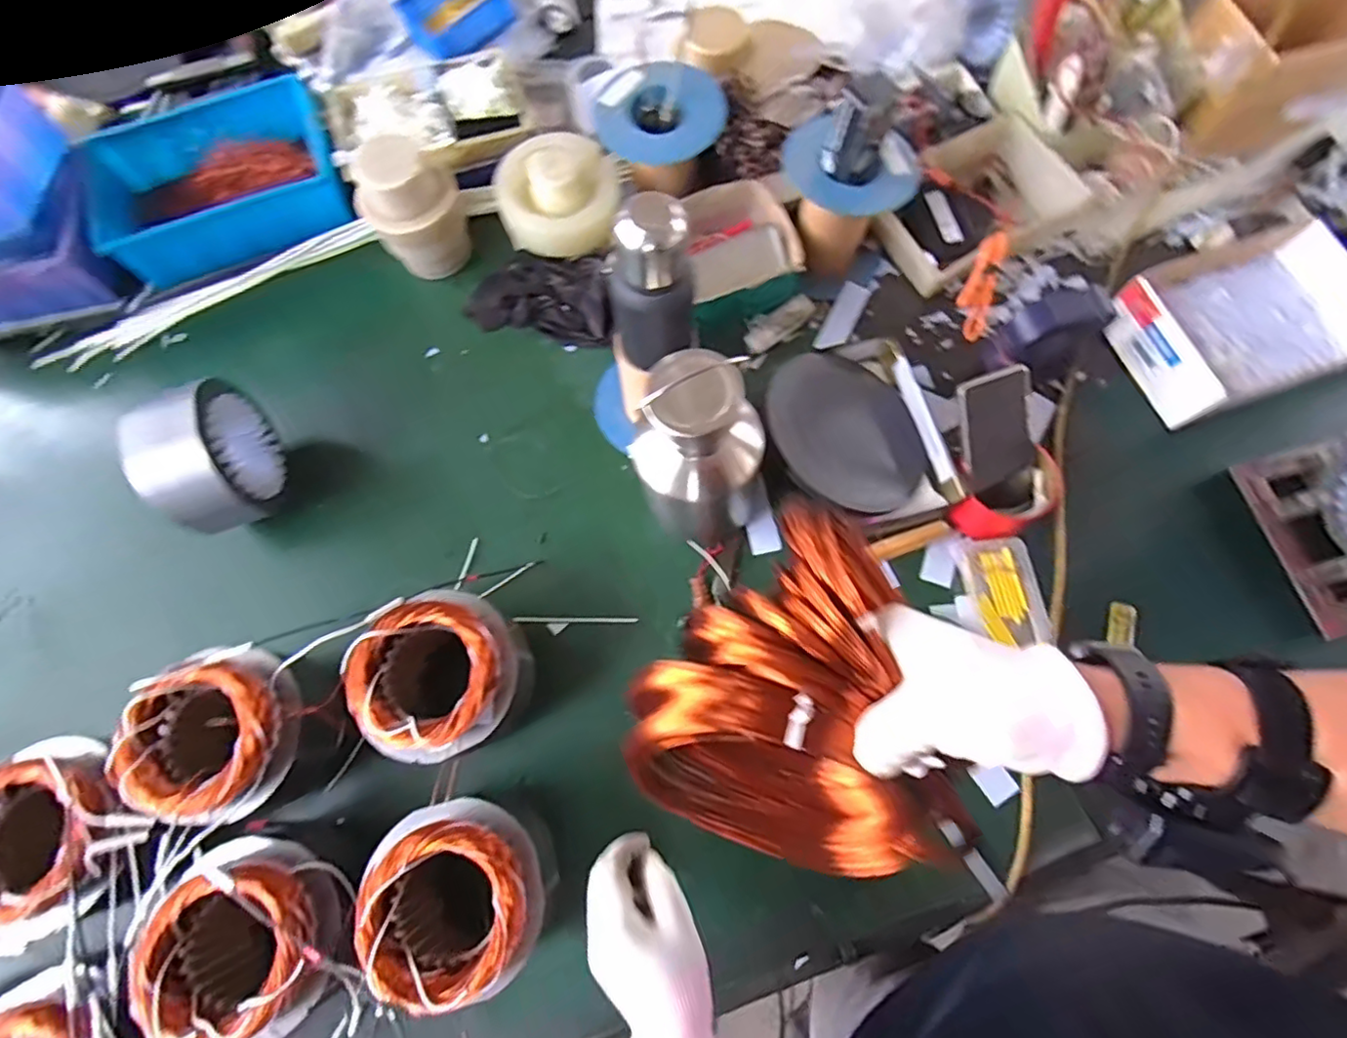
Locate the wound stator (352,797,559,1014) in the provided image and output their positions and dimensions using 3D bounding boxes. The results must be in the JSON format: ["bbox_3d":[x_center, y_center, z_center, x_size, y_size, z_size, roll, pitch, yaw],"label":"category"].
[{"bbox_3d":[-0.176,0.322,0.544,0.131,0.152,0.134,0,73,1],"label":"wound stator"}]

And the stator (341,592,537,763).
[{"bbox_3d":[-0.213,0.156,0.596,0.135,0.145,0.133,0,73,1],"label":"stator"}]

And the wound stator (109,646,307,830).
[{"bbox_3d":[-0.411,0.196,0.557,0.135,0.095,0.146,-7,73,-1],"label":"wound stator"}]

